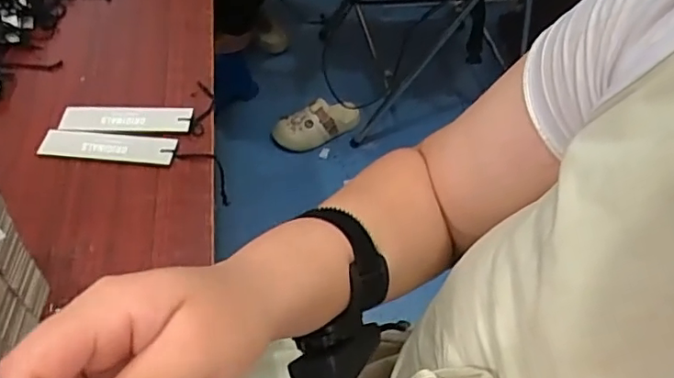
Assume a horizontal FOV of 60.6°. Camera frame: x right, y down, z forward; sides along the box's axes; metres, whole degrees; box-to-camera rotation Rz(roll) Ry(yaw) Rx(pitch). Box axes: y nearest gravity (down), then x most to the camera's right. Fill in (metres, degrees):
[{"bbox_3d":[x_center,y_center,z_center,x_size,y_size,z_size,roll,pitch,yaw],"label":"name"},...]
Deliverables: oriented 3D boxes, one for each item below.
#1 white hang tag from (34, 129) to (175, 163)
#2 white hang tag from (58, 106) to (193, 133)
[{"bbox_3d":[-0.218,-0.041,0.552,0.124,0.006,0.033,6,56,1],"label":"white hang tag"},{"bbox_3d":[-0.205,-0.068,0.559,0.124,0.005,0.034,0,51,-3],"label":"white hang tag"}]

